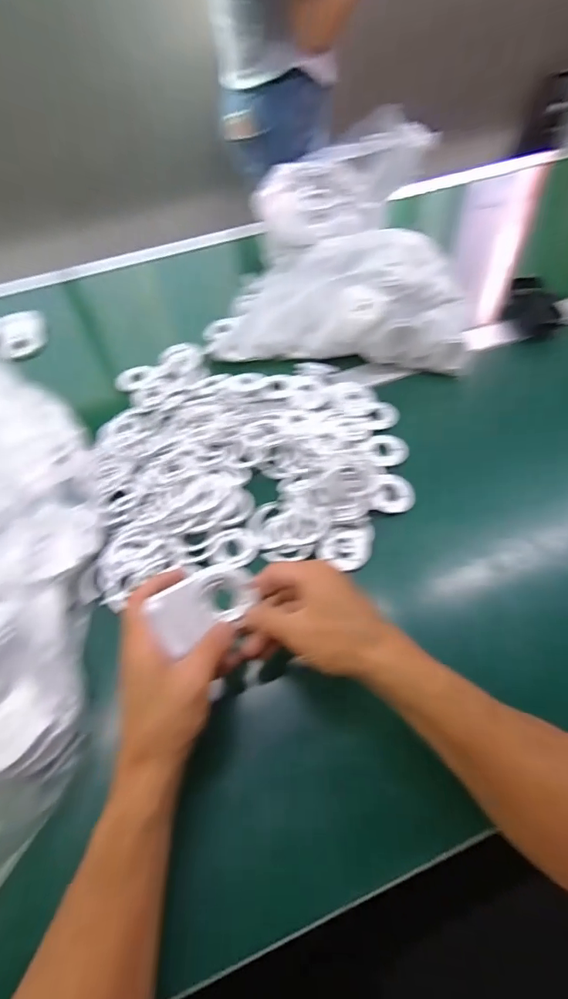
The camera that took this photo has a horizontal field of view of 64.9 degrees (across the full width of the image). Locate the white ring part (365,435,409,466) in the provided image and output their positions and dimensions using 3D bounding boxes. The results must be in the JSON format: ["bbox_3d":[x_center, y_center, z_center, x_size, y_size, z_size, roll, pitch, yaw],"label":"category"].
[{"bbox_3d":[0.119,-0.057,0.512,0.050,0.008,0.041,-11,56,-4],"label":"white ring part"}]

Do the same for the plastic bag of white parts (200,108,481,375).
[{"bbox_3d":[0.084,-0.352,0.616,0.328,0.149,0.319,5,56,6],"label":"plastic bag of white parts"}]

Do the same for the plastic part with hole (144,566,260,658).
[{"bbox_3d":[-0.063,0.083,0.358,0.079,0.008,0.048,-30,95,-17],"label":"plastic part with hole"}]

